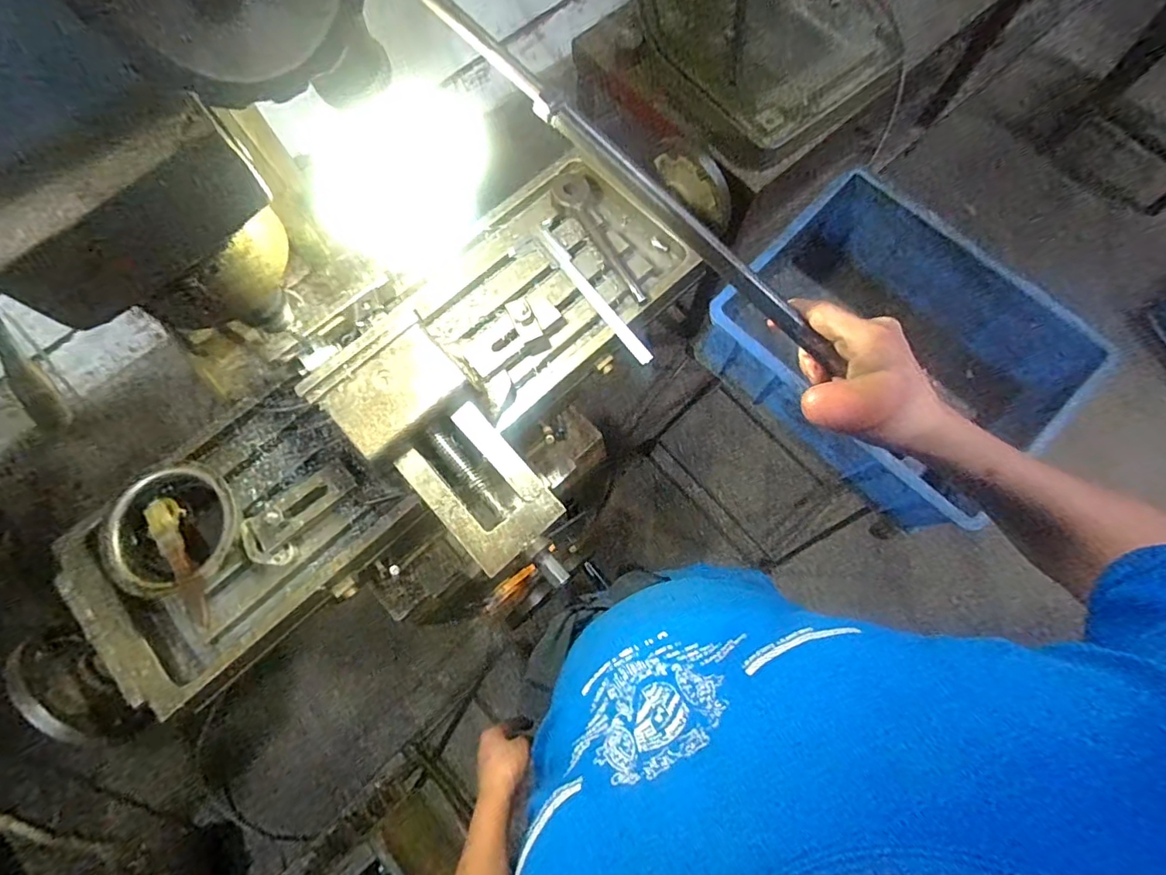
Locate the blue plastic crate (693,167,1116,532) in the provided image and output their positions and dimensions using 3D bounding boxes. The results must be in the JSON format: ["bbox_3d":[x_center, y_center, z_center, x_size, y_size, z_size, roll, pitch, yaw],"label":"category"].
[{"bbox_3d":[0.391,-0.116,0.745,0.314,0.181,0.383,-41,77,-10],"label":"blue plastic crate"}]

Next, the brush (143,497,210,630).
[{"bbox_3d":[-0.410,0.125,0.554,0.030,0.020,0.146,-36,77,-8],"label":"brush"}]

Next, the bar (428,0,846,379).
[{"bbox_3d":[0.031,-0.162,0.337,0.367,0.019,0.013,37,77,-14],"label":"bar"}]

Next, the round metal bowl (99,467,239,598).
[{"bbox_3d":[-0.431,0.098,0.568,0.118,0.041,0.128,0,74,1],"label":"round metal bowl"}]

